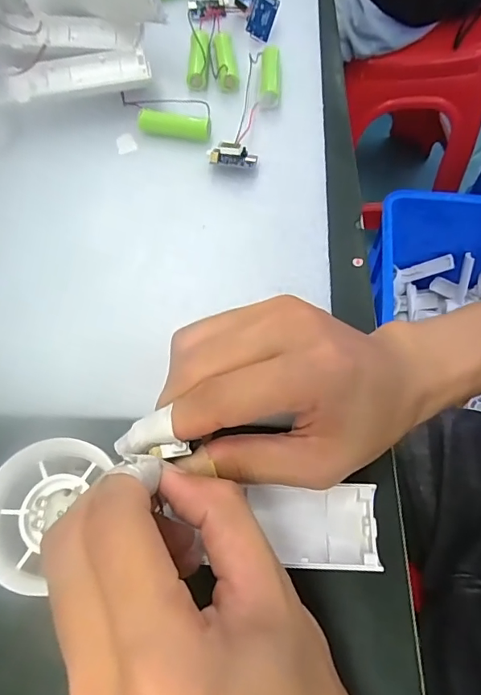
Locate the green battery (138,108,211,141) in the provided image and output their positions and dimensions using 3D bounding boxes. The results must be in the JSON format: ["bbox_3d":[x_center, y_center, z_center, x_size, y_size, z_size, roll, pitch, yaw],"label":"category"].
[{"bbox_3d":[-0.046,-0.155,0.322,0.052,0.011,0.014,13,67,8],"label":"green battery"}]

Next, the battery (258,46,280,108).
[{"bbox_3d":[0.022,-0.197,0.339,0.014,0.011,0.052,3,66,3],"label":"battery"}]

